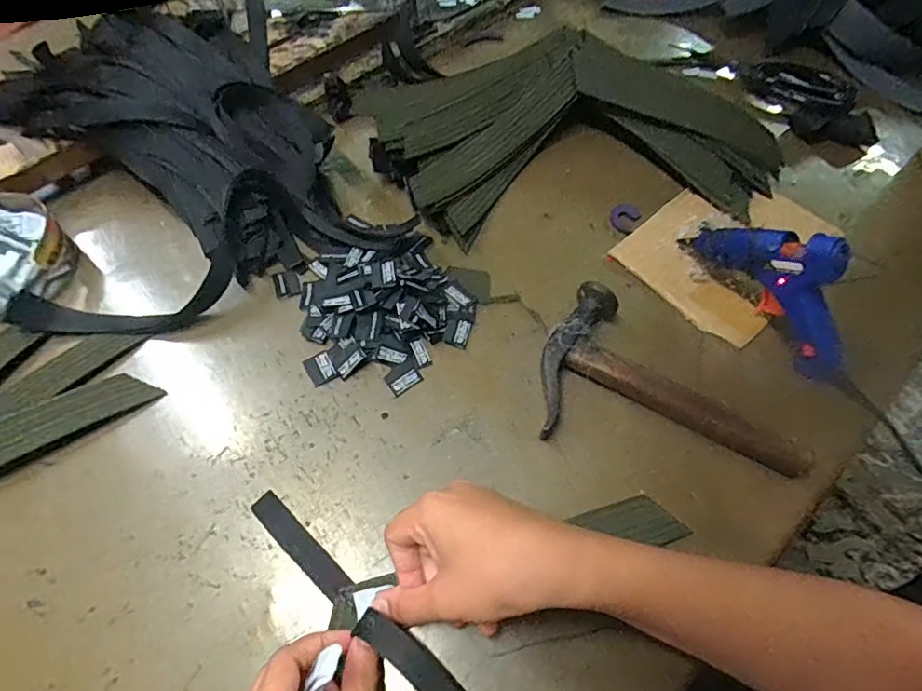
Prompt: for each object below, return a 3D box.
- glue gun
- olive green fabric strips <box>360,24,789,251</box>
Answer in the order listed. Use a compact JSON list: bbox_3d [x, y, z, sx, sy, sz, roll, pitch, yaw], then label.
[{"bbox_3d":[0.226,-0.048,0.382,0.024,0.094,0.148,-29,67,-17],"label":"glue gun"},{"bbox_3d":[0.098,-0.191,0.474,0.346,0.058,0.187,-13,63,-10],"label":"olive green fabric strips"}]

